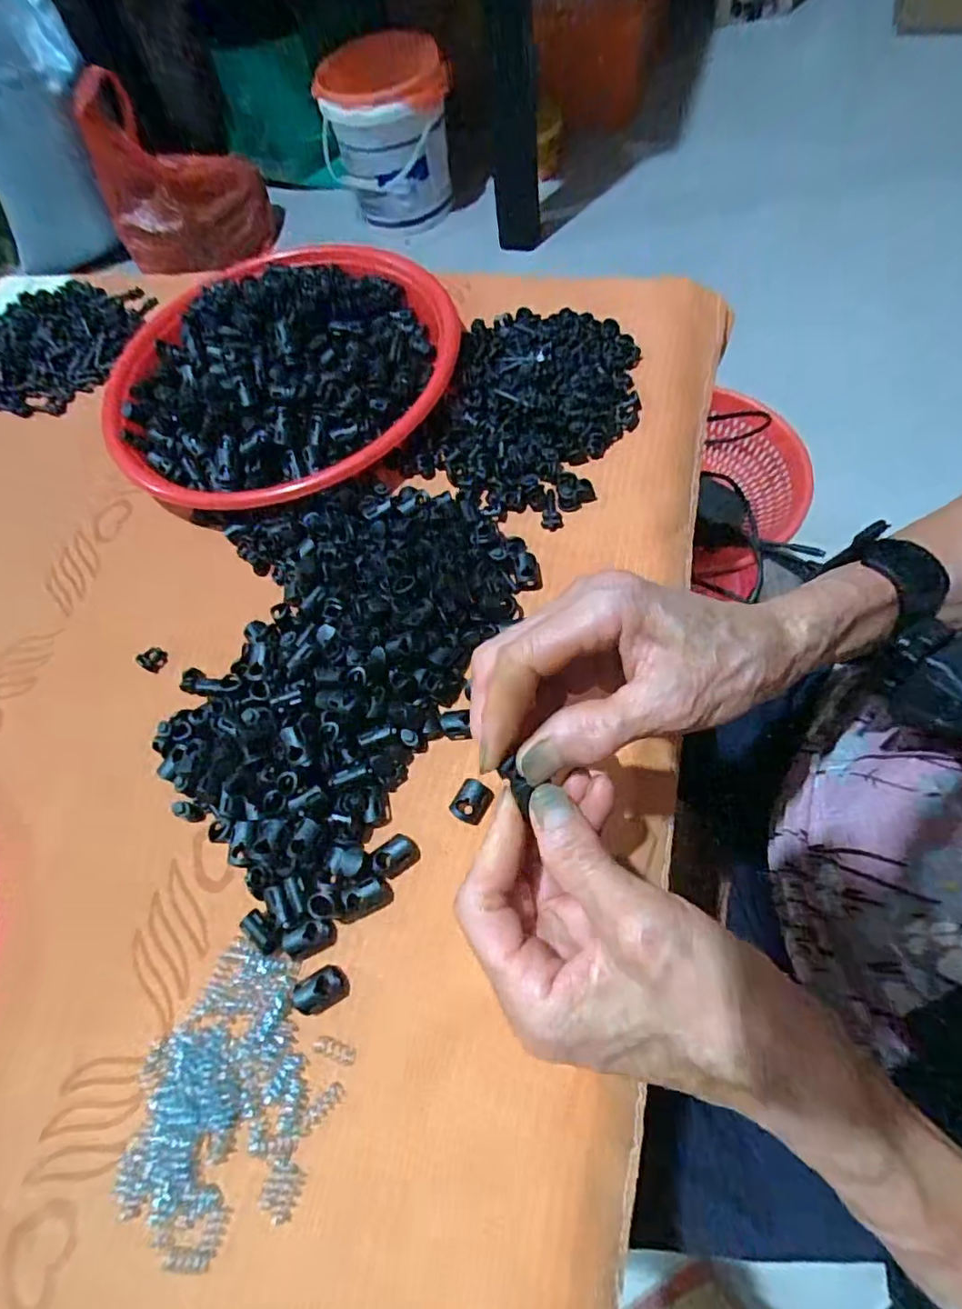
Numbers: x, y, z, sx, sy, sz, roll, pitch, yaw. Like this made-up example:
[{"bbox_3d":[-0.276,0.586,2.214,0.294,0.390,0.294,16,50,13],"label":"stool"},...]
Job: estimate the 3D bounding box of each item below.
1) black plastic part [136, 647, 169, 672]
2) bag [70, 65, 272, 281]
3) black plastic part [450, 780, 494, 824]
[{"bbox_3d":[-0.195,0.003,0.345,0.010,0.009,0.014,30,72,19],"label":"black plastic part"},{"bbox_3d":[-0.673,-1.048,1.325,0.349,0.418,0.212,-30,65,-7],"label":"bag"},{"bbox_3d":[-0.004,0.072,0.282,0.016,0.013,0.019,27,71,18],"label":"black plastic part"}]

